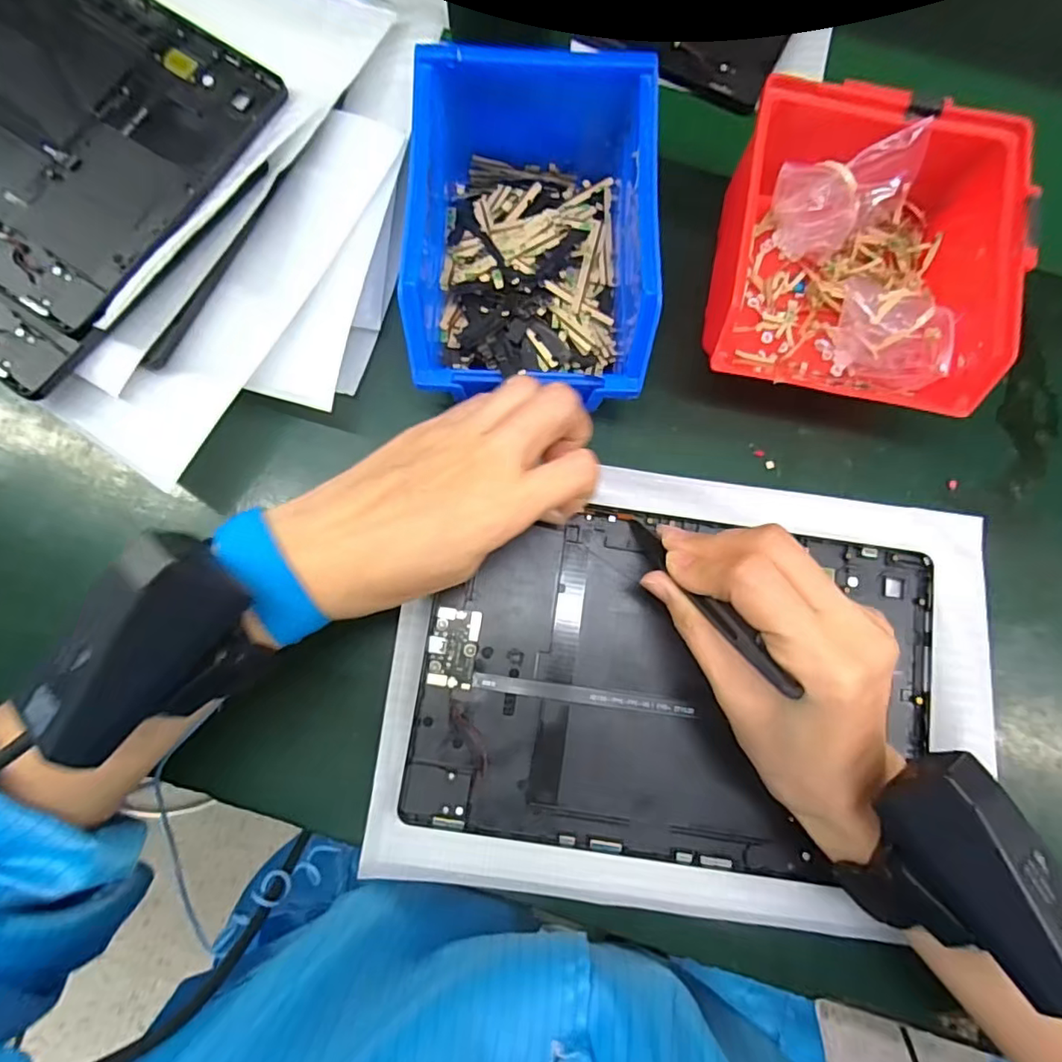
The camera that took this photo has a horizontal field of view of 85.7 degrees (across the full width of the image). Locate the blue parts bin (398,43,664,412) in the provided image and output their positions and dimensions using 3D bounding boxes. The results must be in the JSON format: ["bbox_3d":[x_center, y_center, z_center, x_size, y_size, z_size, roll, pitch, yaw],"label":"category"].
[{"bbox_3d":[0.000,-0.137,0.272,0.105,0.074,0.149,1,80,-2],"label":"blue parts bin"}]

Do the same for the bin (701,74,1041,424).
[{"bbox_3d":[0.153,-0.132,0.275,0.122,0.060,0.140,12,79,0],"label":"bin"}]

